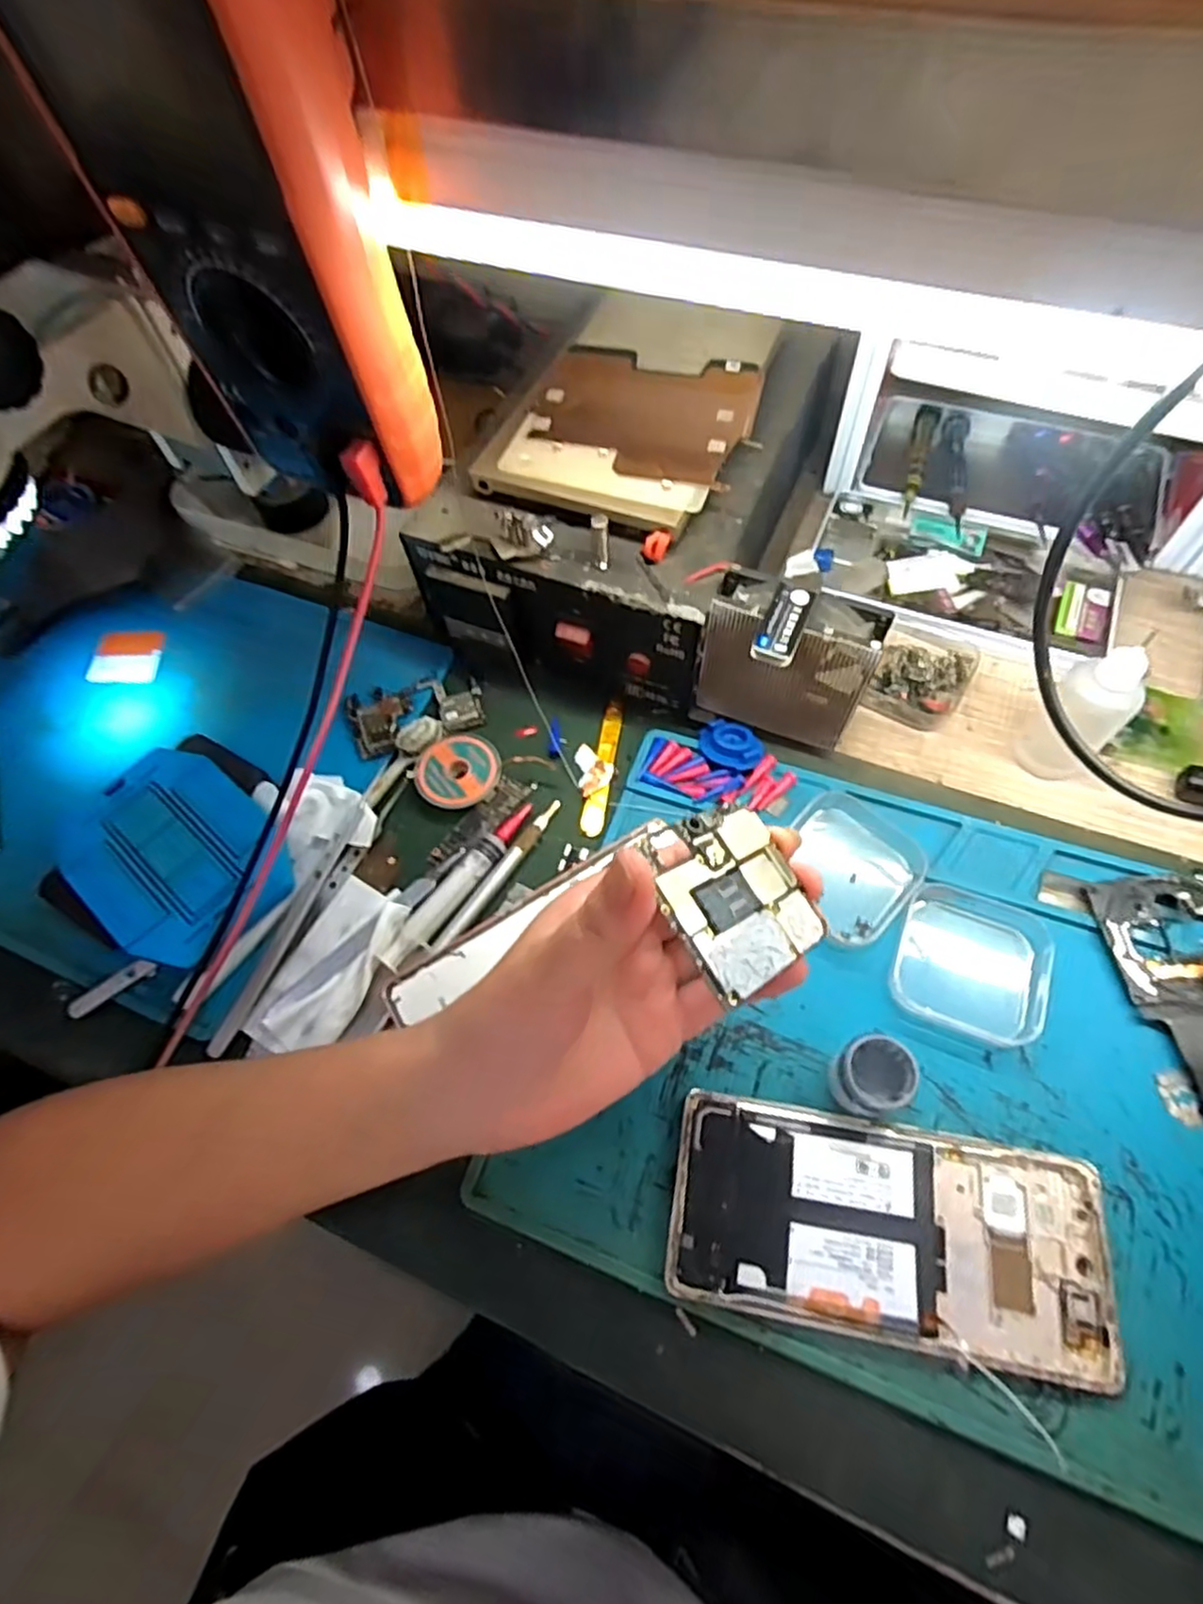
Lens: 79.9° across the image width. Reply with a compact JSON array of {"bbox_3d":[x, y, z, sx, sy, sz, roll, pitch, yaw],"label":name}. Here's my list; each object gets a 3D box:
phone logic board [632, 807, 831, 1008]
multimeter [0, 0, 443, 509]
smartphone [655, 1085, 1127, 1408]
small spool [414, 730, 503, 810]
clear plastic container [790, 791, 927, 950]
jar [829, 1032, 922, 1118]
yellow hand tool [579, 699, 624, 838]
[{"bbox_3d":[0.044,0.029,0.236,0.064,0.004,0.055,-15,67,-42],"label":"phone logic board"},{"bbox_3d":[-0.106,-0.179,0.226,0.077,0.168,0.050,21,65,14],"label":"multimeter"},{"bbox_3d":[0.111,0.167,0.282,0.161,0.009,0.075,8,62,8],"label":"smartphone"},{"bbox_3d":[-0.079,-0.018,0.390,0.045,0.012,0.046,-2,61,3],"label":"small spool"},{"bbox_3d":[0.120,0.031,0.350,0.062,0.011,0.069,35,69,20],"label":"clear plastic container"},{"bbox_3d":[0.116,0.113,0.301,0.036,0.024,0.029,-29,64,-12],"label":"jar"},{"bbox_3d":[0.001,-0.019,0.395,0.012,0.004,0.086,7,62,7],"label":"yellow hand tool"}]

